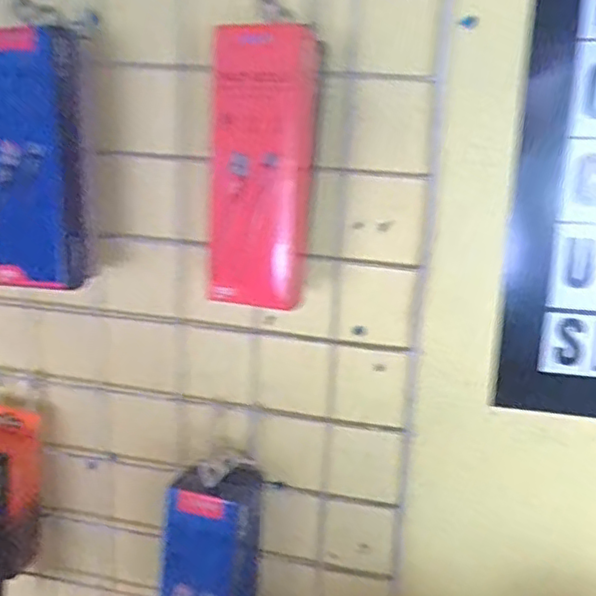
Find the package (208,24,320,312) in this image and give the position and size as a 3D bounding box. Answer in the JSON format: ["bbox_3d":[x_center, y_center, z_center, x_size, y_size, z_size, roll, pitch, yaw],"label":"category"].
[{"bbox_3d":[-0.021,-0.071,0.360,0.050,0.149,0.031,6,14,10],"label":"package"}]

